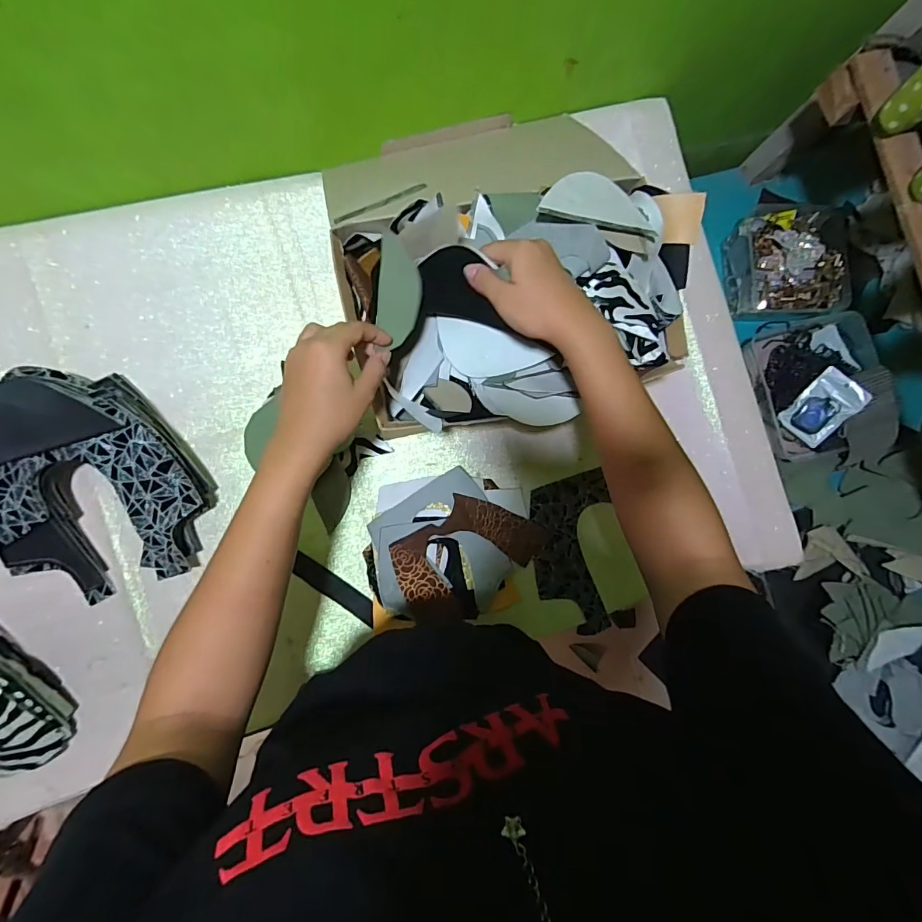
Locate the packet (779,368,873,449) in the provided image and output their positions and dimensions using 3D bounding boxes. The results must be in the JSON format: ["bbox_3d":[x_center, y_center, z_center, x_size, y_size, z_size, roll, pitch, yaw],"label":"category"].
[{"bbox_3d":[0.524,-0.077,0.659,0.066,0.019,0.102,45,114,18],"label":"packet"}]

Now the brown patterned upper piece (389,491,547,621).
[{"bbox_3d":[0.011,0.103,0.518,0.170,0.035,0.119,-38,91,-9],"label":"brown patterned upper piece"}]

